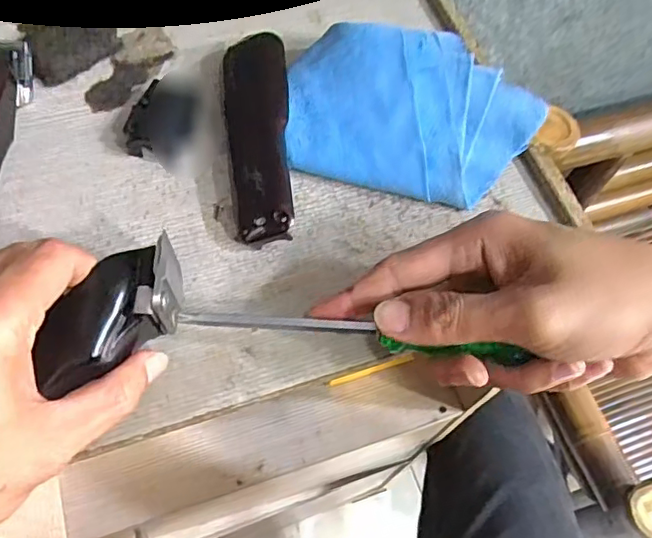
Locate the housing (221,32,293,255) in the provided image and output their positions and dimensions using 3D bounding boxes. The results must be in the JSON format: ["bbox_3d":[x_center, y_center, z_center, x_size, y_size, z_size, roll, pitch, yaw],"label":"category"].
[{"bbox_3d":[-0.040,-0.078,0.353,0.037,0.034,0.134,-4,61,-5],"label":"housing"}]

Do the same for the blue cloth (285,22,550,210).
[{"bbox_3d":[0.052,-0.090,0.351,0.144,0.021,0.092,15,87,-1],"label":"blue cloth"}]

